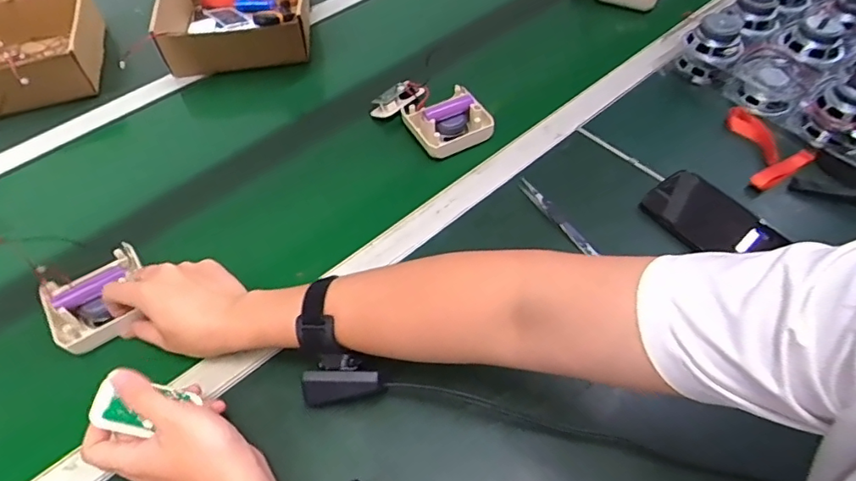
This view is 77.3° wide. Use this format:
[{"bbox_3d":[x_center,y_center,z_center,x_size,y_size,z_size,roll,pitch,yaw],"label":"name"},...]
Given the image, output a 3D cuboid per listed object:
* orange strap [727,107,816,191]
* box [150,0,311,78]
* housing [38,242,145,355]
[{"bbox_3d":[0.384,-0.111,0.635,0.107,0.022,0.104,-29,57,-19],"label":"orange strap"},{"bbox_3d":[-0.289,-0.356,0.815,0.210,0.080,0.214,-7,53,-3],"label":"box"},{"bbox_3d":[-0.324,0.055,0.522,0.092,0.036,0.088,-30,57,-19],"label":"housing"}]

